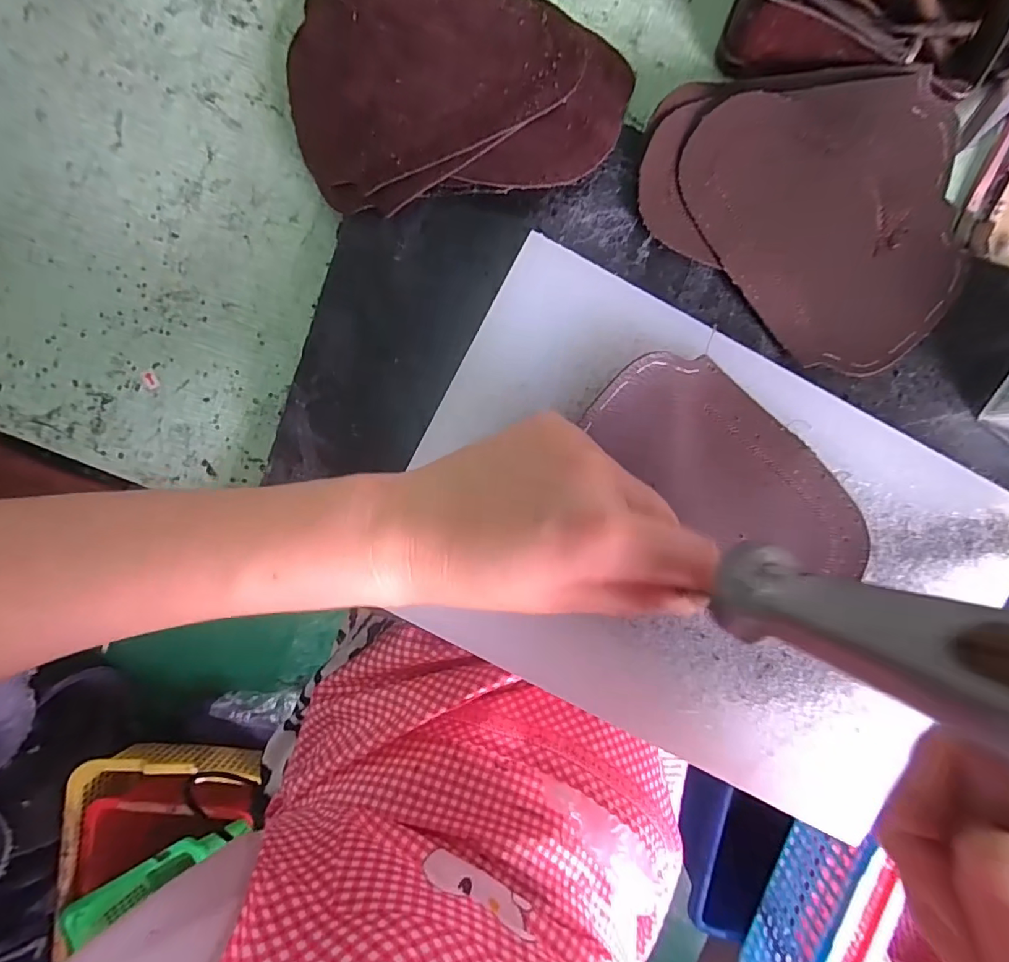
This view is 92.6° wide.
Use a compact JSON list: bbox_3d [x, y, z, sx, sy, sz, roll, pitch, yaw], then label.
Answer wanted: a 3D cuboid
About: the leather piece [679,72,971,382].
[{"bbox_3d":[0.174,-0.138,0.249,0.121,0.007,0.152,-34,93,5],"label":"leather piece"}]

